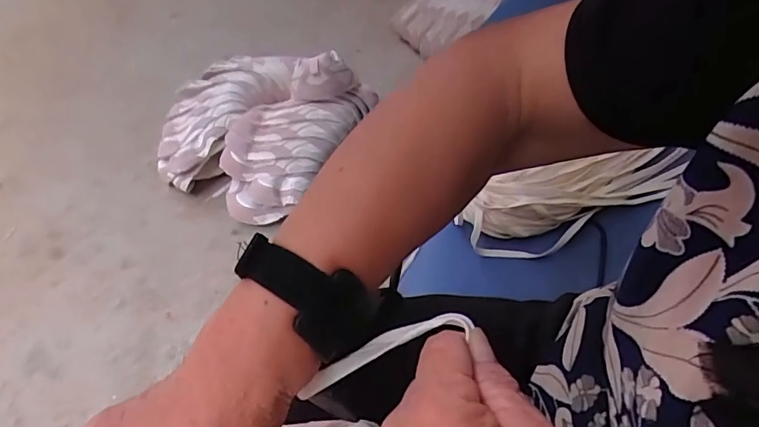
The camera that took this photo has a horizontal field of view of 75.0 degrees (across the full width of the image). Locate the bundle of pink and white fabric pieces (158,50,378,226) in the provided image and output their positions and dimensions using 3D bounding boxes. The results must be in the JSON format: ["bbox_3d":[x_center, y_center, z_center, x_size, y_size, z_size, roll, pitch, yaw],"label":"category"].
[{"bbox_3d":[-0.255,-0.197,1.035,0.378,0.180,0.385,1,52,-1],"label":"bundle of pink and white fabric pieces"}]

